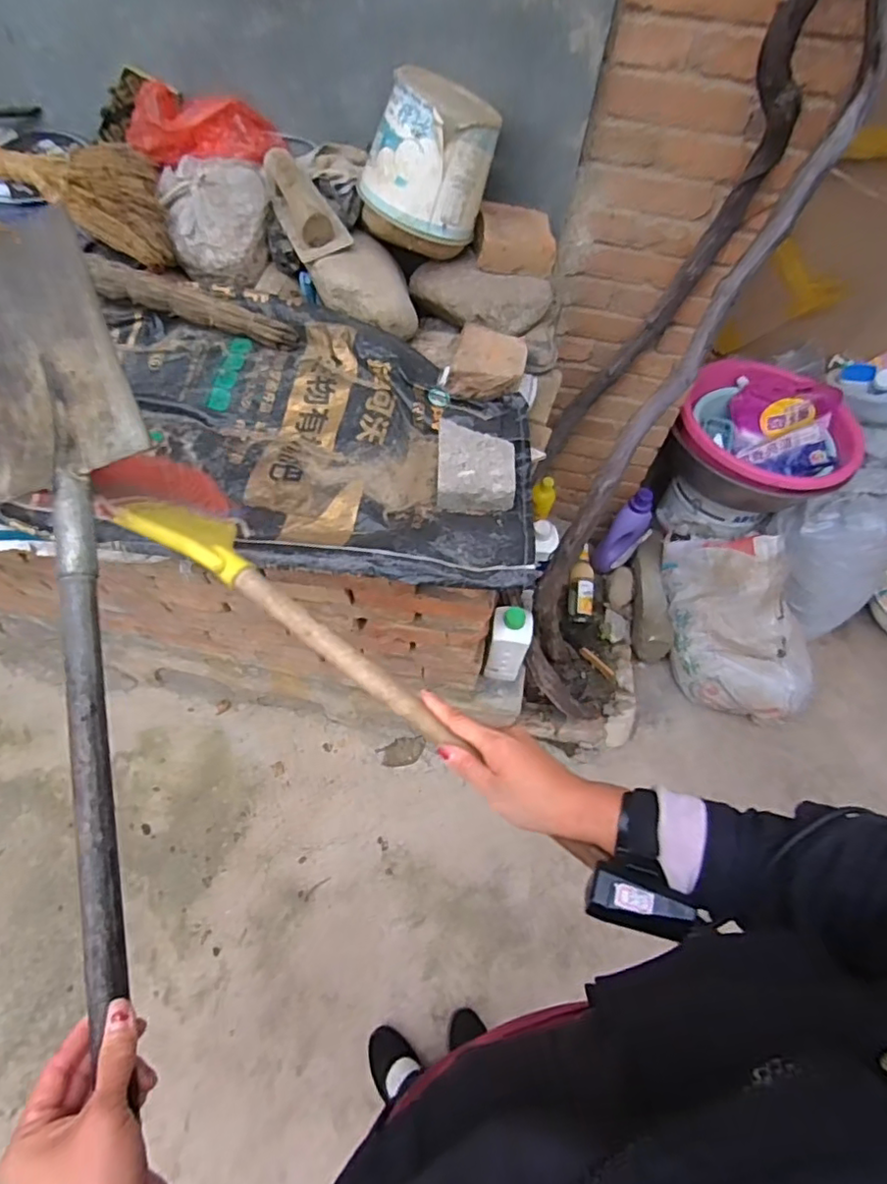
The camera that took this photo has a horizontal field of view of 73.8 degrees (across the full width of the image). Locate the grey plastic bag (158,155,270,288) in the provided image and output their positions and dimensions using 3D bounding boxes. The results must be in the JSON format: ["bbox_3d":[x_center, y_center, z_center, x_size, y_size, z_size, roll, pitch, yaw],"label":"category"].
[{"bbox_3d":[-0.387,-0.618,0.991,0.188,0.117,0.157,1,56,-4],"label":"grey plastic bag"}]

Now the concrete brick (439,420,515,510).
[{"bbox_3d":[0.047,-0.183,0.866,0.109,0.056,0.129,2,56,-4],"label":"concrete brick"}]

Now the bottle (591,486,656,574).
[{"bbox_3d":[0.506,-0.163,1.661,0.074,0.270,0.082,-20,57,-43],"label":"bottle"}]

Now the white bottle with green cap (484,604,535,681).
[{"bbox_3d":[0.136,0.110,1.231,0.082,0.210,0.066,15,57,5],"label":"white bottle with green cap"}]

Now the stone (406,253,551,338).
[{"bbox_3d":[0.066,-0.511,1.036,0.254,0.067,0.126,7,56,0],"label":"stone"}]

